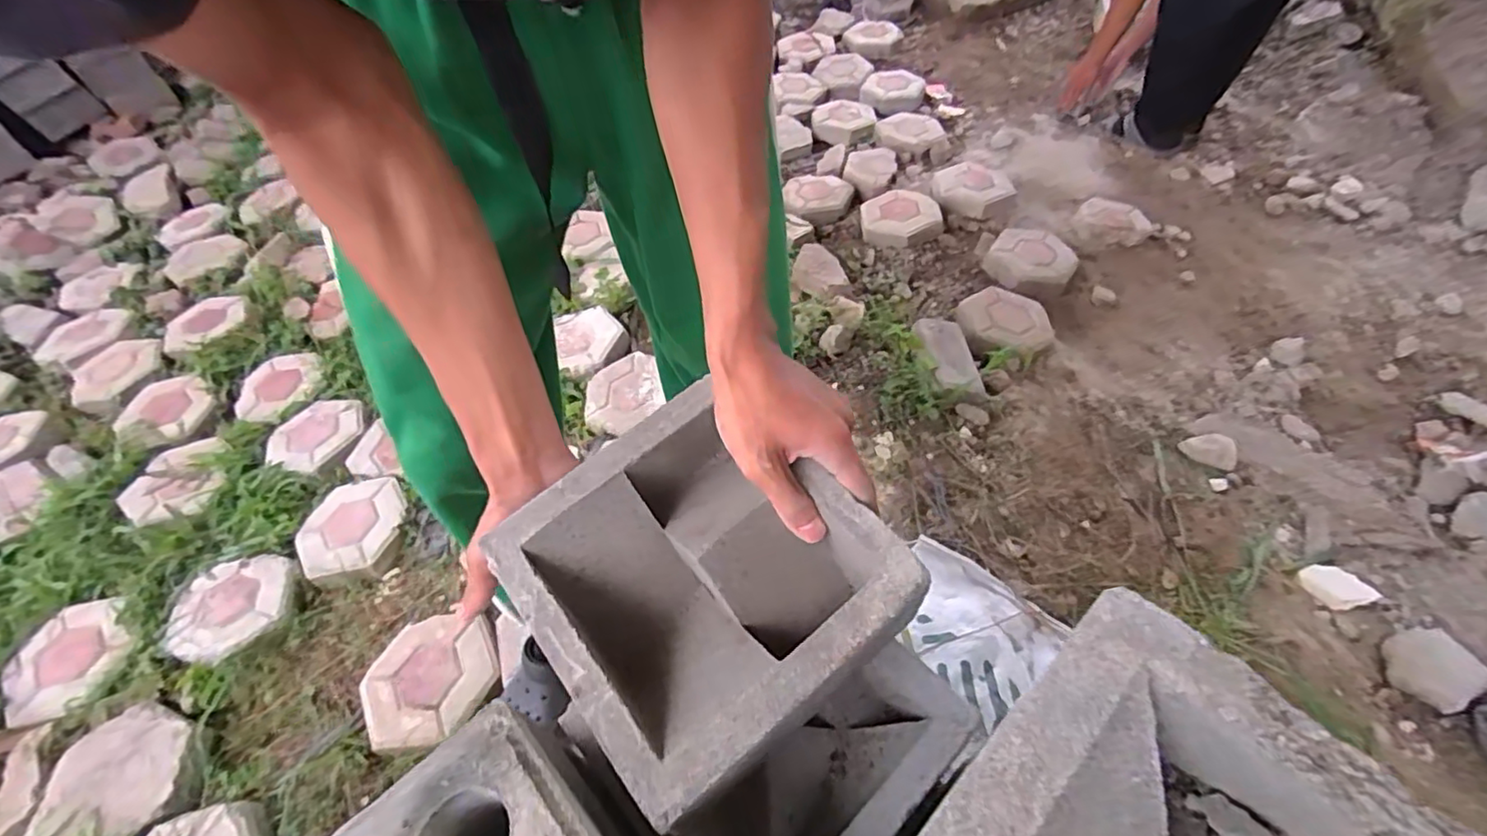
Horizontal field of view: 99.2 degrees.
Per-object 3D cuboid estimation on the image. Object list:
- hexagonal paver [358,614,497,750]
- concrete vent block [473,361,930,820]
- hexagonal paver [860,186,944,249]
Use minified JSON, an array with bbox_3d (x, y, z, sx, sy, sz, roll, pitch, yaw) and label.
[{"bbox_3d":[-0.498,0.413,1.007,0.203,0.040,0.215,-24,53,-15],"label":"hexagonal paver"},{"bbox_3d":[-0.028,0.101,0.397,0.192,0.073,0.202,-33,56,-21],"label":"concrete vent block"},{"bbox_3d":[0.410,-0.536,1.657,0.208,0.055,0.220,-1,52,4],"label":"hexagonal paver"}]

